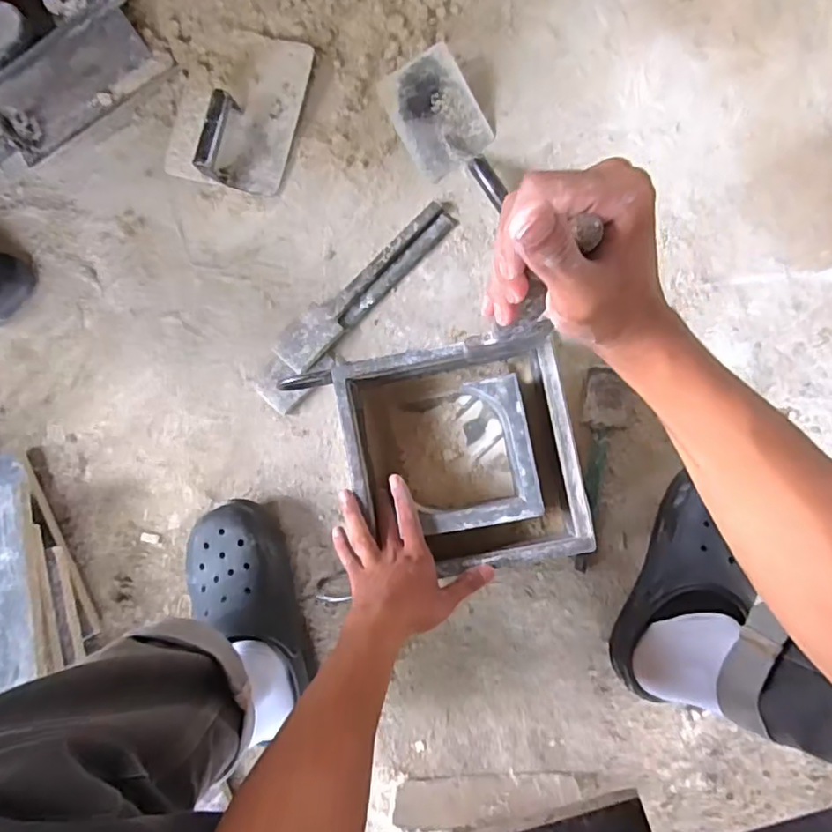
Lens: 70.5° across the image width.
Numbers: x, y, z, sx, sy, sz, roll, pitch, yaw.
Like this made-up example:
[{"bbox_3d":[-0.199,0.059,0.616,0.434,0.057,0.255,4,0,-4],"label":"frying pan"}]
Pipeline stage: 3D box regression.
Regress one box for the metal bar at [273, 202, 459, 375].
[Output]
[{"bbox_3d":[-0.065,-0.166,0.749,0.056,0.029,0.276,43,88,7],"label":"metal bar"}]

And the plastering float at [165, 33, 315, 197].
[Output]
[{"bbox_3d":[-0.242,-0.411,0.780,0.174,0.056,0.204,12,82,3],"label":"plastering float"}]

